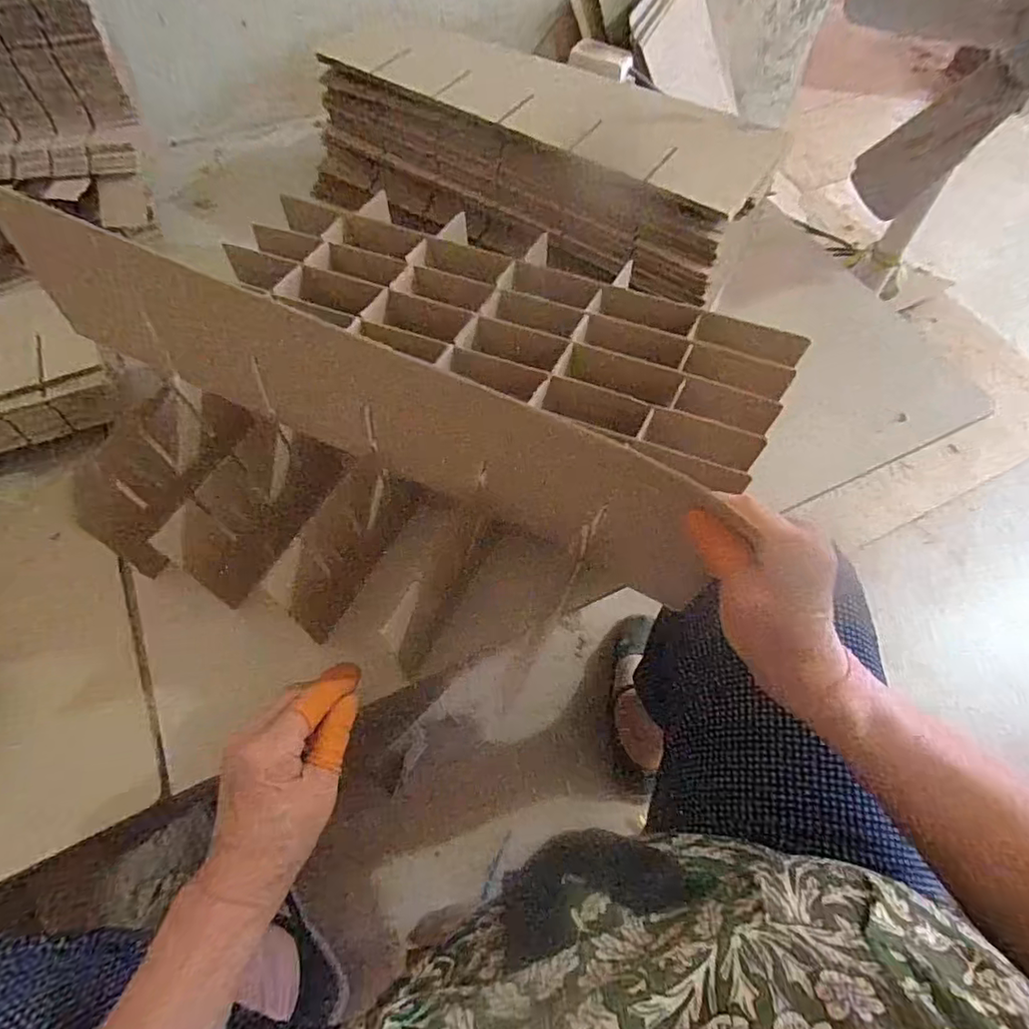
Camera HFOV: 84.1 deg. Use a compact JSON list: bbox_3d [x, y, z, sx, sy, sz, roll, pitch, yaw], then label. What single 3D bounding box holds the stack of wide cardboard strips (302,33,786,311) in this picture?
[{"bbox_3d":[0.011,-0.376,0.590,0.476,0.128,0.184,26,63,15],"label":"stack of wide cardboard strips"}]

